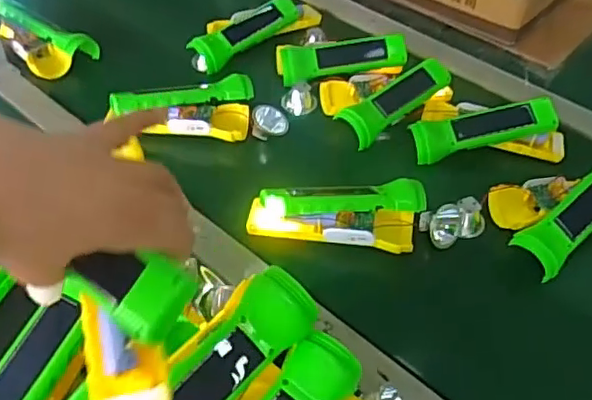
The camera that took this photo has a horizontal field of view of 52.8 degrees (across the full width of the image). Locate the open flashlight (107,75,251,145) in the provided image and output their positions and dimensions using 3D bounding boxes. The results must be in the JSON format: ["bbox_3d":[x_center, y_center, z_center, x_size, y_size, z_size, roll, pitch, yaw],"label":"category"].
[{"bbox_3d":[-0.134,-0.112,0.700,0.164,0.033,0.086,0,46,-3],"label":"open flashlight"}]

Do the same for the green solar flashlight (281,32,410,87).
[{"bbox_3d":[0.065,-0.183,0.777,0.164,0.039,0.042,-10,47,-13],"label":"green solar flashlight"}]

